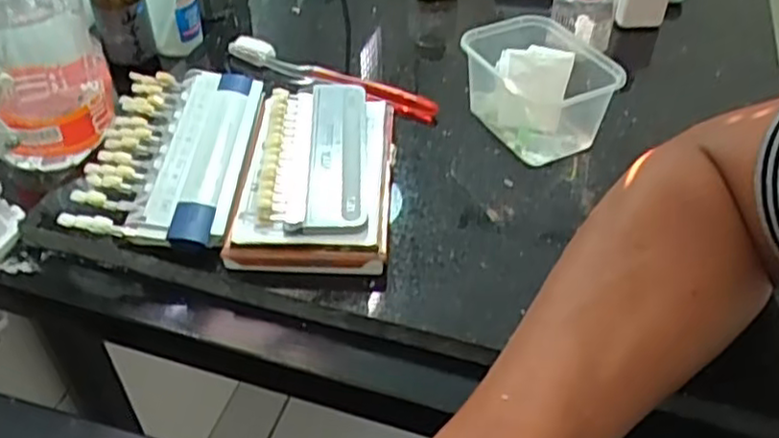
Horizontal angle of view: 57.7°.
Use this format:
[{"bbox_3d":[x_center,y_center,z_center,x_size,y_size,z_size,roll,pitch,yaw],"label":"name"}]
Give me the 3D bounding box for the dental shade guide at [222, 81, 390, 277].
[{"bbox_3d":[-0.049,-0.034,0.463,0.098,0.032,0.158,1,44,0],"label":"dental shade guide"}]

